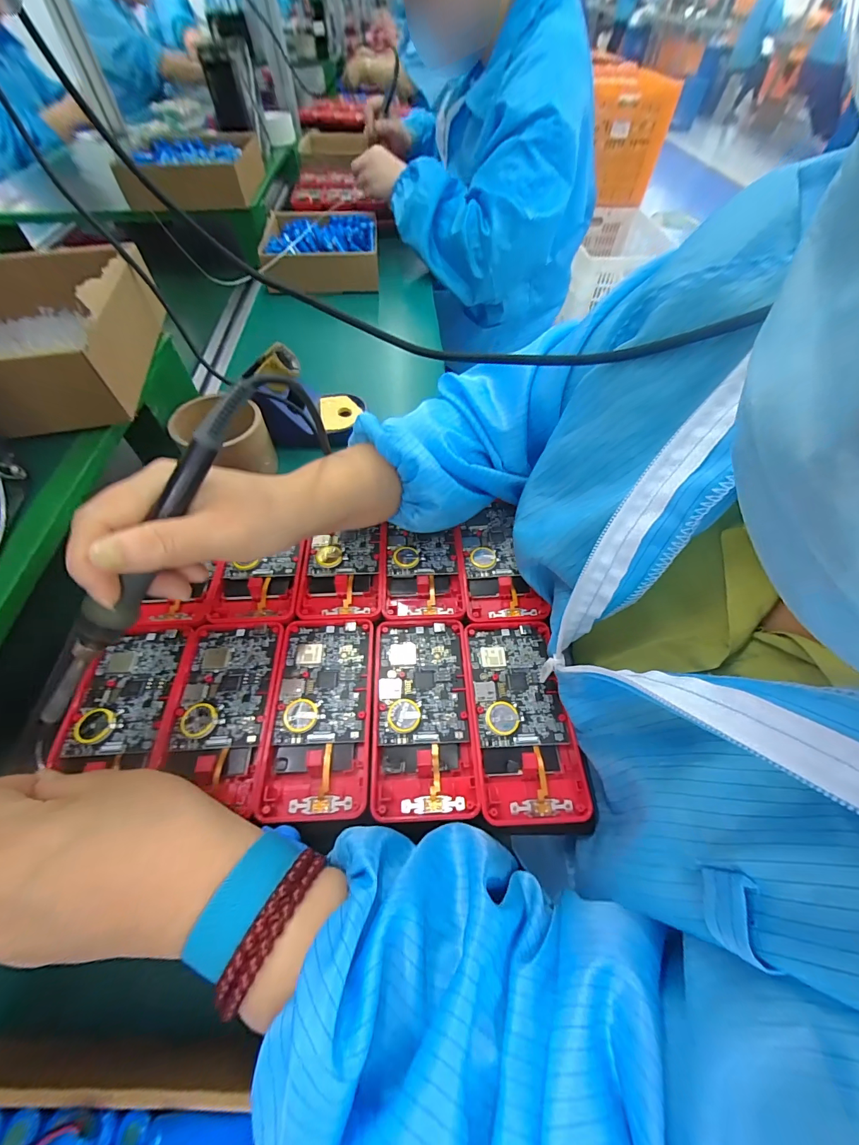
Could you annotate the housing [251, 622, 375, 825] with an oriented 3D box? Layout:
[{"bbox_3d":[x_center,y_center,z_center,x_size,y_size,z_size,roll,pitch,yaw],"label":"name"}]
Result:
[{"bbox_3d":[-0.069,0.085,0.250,0.062,0.008,0.121,-1,57,-3],"label":"housing"}]

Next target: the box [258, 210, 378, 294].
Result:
[{"bbox_3d":[-0.194,-0.598,0.728,0.190,0.064,0.225,-4,57,-4],"label":"box"}]

